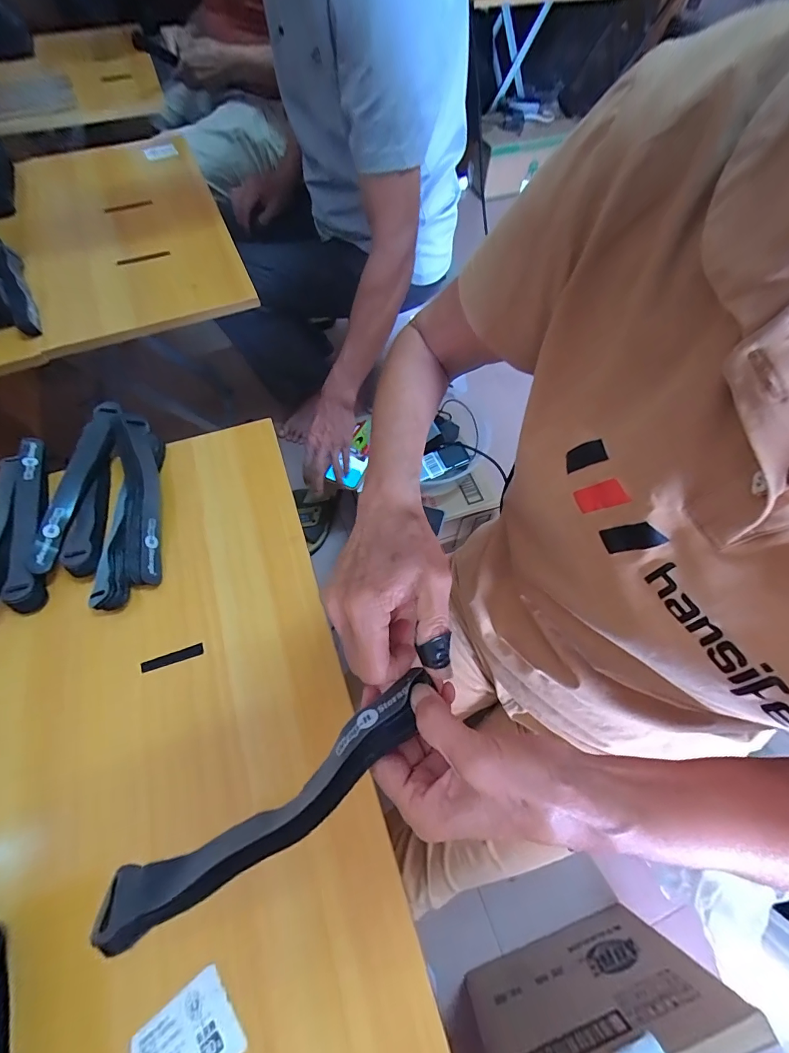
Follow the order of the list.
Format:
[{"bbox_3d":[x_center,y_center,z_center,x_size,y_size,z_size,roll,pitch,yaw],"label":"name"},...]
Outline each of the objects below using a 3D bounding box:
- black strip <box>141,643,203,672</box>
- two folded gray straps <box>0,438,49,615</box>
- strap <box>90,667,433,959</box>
[{"bbox_3d":[-0.198,0.117,0.357,0.053,0.004,0.010,-17,64,-10],"label":"black strip"},{"bbox_3d":[-0.377,-0.015,0.404,0.051,0.033,0.207,-15,64,-9],"label":"two folded gray straps"},{"bbox_3d":[-0.055,0.143,0.211,0.185,0.017,0.034,-31,67,-17],"label":"strap"}]

